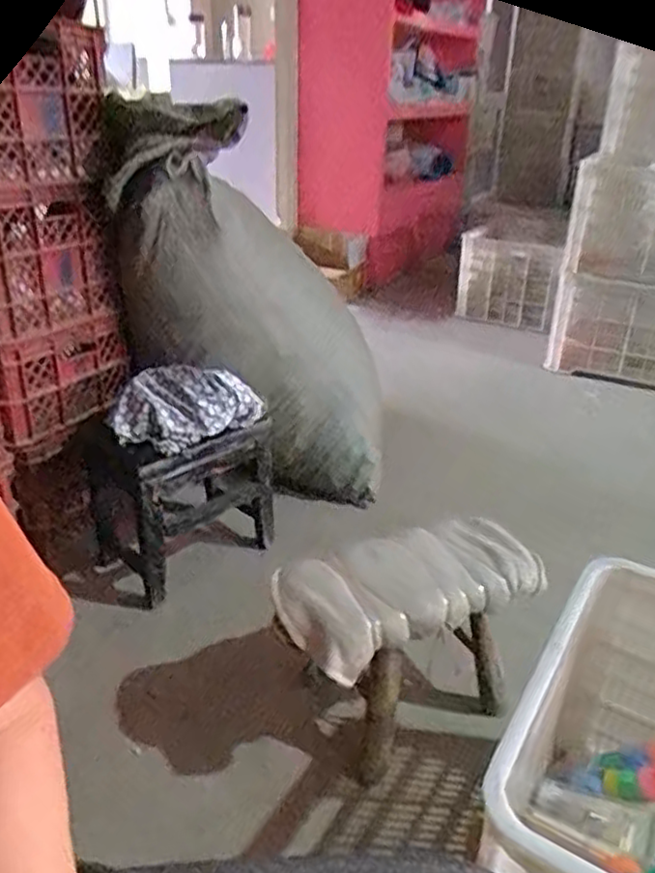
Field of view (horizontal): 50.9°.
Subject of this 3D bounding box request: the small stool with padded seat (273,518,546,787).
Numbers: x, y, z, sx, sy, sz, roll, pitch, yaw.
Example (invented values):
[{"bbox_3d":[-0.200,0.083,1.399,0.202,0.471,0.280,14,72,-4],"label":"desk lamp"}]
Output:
[{"bbox_3d":[0.109,0.293,0.993,0.369,0.252,0.181,-14,31,-27],"label":"small stool with padded seat"}]

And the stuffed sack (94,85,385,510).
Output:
[{"bbox_3d":[-0.156,-0.230,1.400,0.391,0.886,0.341,-32,27,8],"label":"stuffed sack"}]

